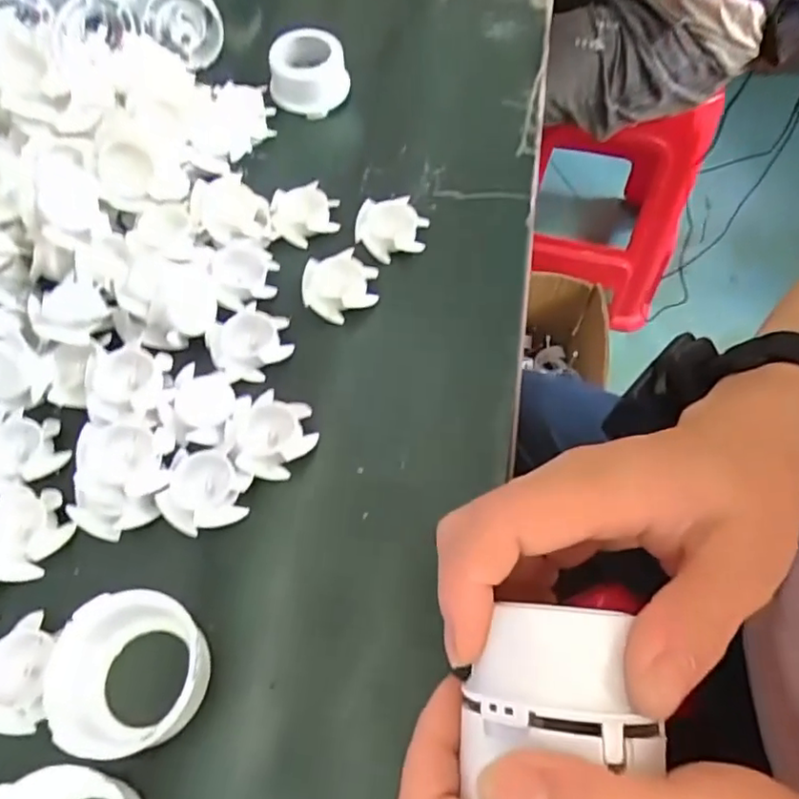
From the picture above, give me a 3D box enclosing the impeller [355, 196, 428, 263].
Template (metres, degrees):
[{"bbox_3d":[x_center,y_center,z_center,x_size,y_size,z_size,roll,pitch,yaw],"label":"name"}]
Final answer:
[{"bbox_3d":[-0.005,-0.099,0.346,0.040,0.014,0.033,-3,59,-3],"label":"impeller"}]

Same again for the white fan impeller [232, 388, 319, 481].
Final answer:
[{"bbox_3d":[-0.058,0.016,0.282,0.036,0.011,0.040,-12,60,-8],"label":"white fan impeller"}]

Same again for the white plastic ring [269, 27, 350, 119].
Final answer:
[{"bbox_3d":[-0.062,-0.222,0.416,0.045,0.042,0.044,1,59,-1],"label":"white plastic ring"}]

